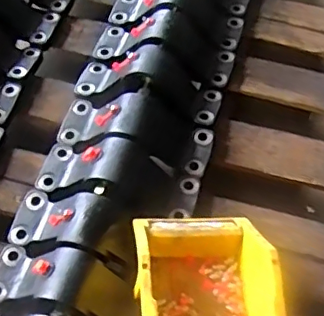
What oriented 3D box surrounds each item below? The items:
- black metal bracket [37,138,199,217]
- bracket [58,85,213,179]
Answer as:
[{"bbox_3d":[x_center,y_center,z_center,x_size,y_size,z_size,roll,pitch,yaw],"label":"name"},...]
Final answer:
[{"bbox_3d":[-0.065,0.020,0.770,0.225,0.065,0.089,15,59,9],"label":"black metal bracket"},{"bbox_3d":[-0.039,-0.054,0.819,0.226,0.064,0.101,15,59,9],"label":"bracket"}]

